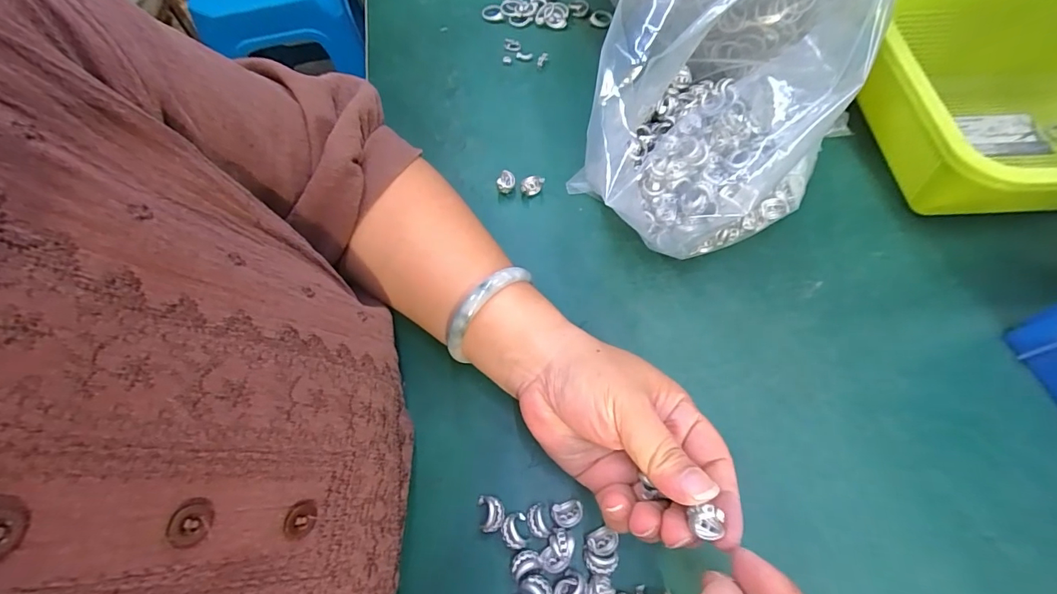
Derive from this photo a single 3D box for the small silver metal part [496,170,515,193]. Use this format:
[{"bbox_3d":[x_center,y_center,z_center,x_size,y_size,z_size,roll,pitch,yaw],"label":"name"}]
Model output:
[{"bbox_3d":[-0.018,-0.092,0.362,0.014,0.016,0.015,-6,64,-1],"label":"small silver metal part"}]

